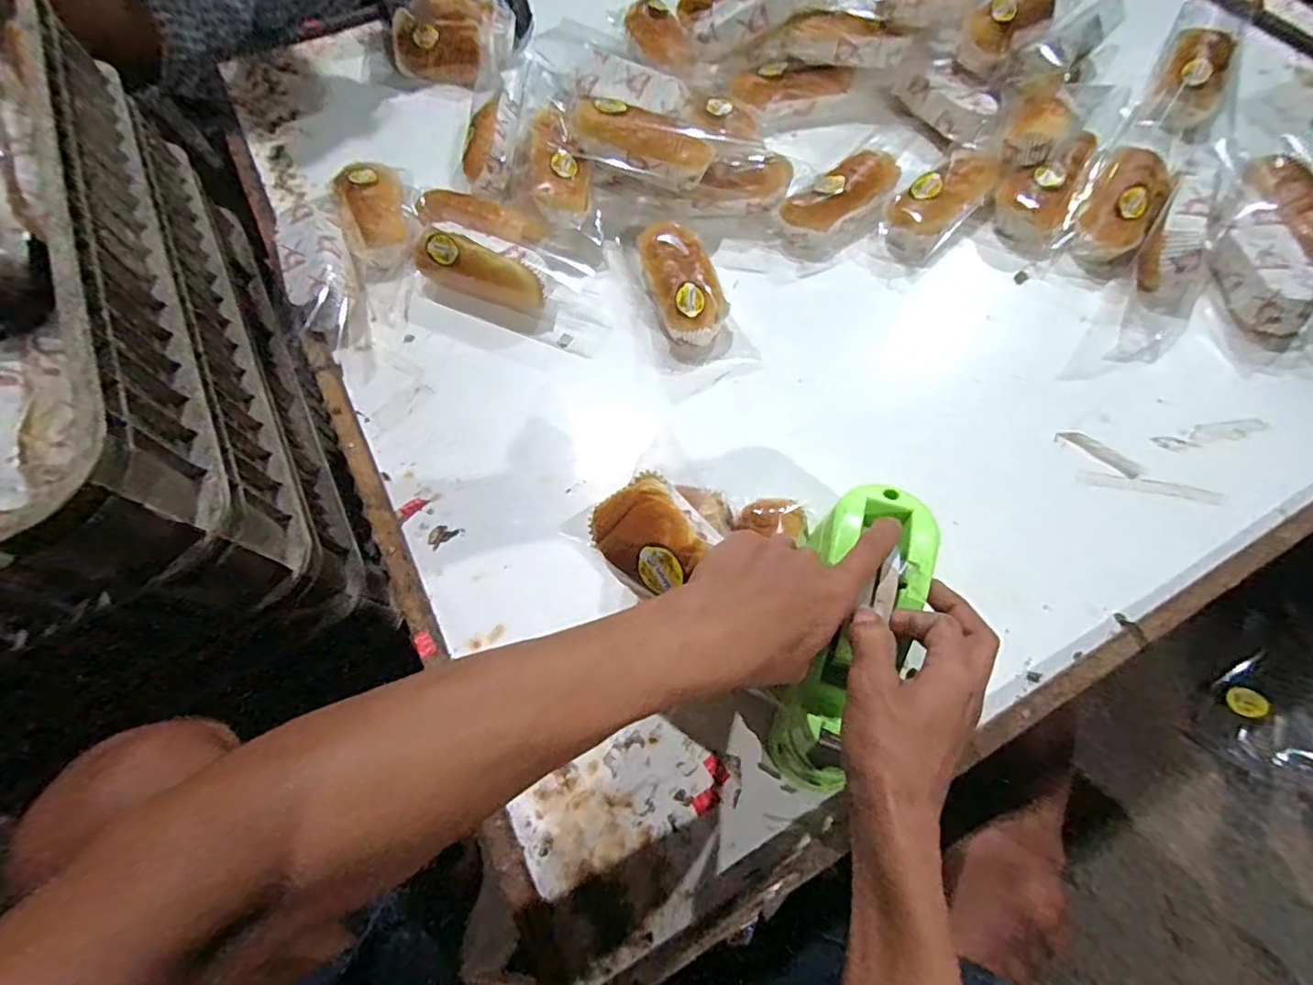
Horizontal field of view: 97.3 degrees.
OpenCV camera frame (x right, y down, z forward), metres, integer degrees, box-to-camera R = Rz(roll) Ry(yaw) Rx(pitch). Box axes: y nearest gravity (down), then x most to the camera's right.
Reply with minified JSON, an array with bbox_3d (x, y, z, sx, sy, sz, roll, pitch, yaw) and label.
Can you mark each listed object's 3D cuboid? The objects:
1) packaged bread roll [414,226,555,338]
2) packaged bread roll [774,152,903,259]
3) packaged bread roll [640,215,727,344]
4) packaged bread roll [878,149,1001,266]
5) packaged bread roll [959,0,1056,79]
[{"bbox_3d":[-0.176,-0.223,0.600,0.149,0.076,0.038,18,42,7],"label":"packaged bread roll"},{"bbox_3d":[0.202,-0.316,0.626,0.153,0.044,0.072,-33,69,-11],"label":"packaged bread roll"},{"bbox_3d":[0.027,-0.213,0.590,0.067,0.042,0.143,-13,66,-4],"label":"packaged bread roll"},{"bbox_3d":[0.300,-0.310,0.610,0.145,0.053,0.073,-42,71,-2],"label":"packaged bread roll"},{"bbox_3d":[0.408,-0.544,0.664,0.060,0.050,0.147,41,74,18],"label":"packaged bread roll"}]

